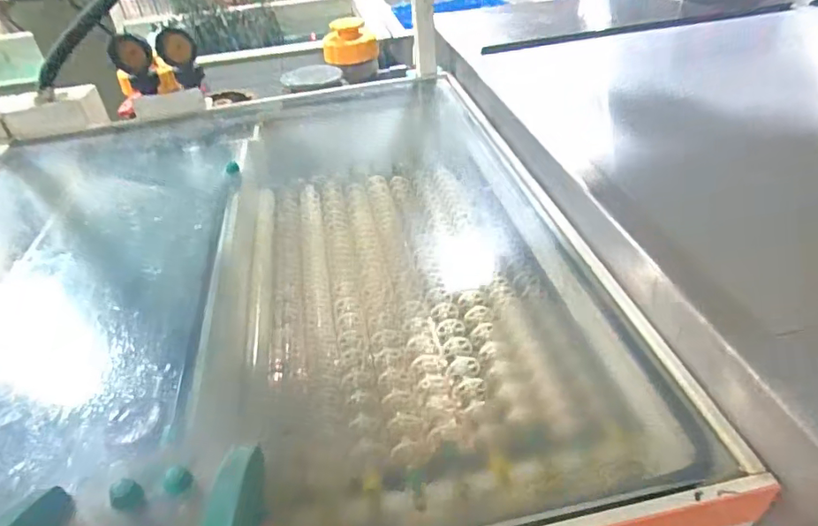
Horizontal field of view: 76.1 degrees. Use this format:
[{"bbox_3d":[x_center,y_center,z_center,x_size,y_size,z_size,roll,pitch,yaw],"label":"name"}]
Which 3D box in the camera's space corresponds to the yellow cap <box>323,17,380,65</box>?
[{"bbox_3d":[-0.154,-0.572,1.340,0.136,0.085,0.136,-4,38,3],"label":"yellow cap"}]

